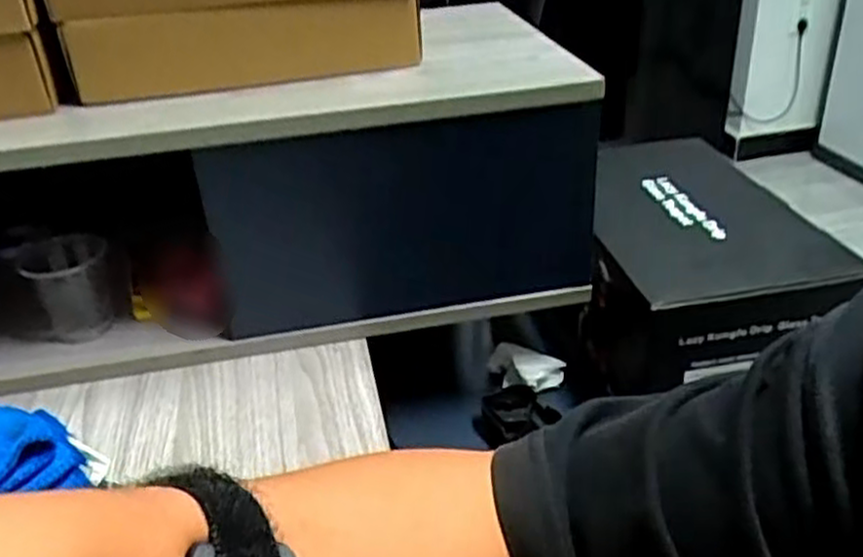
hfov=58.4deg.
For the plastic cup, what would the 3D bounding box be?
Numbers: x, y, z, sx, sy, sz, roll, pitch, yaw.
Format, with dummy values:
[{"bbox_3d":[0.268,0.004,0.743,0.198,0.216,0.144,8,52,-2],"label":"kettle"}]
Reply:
[{"bbox_3d":[-0.298,0.013,0.648,0.068,0.085,0.057,-16,33,-21],"label":"plastic cup"}]

